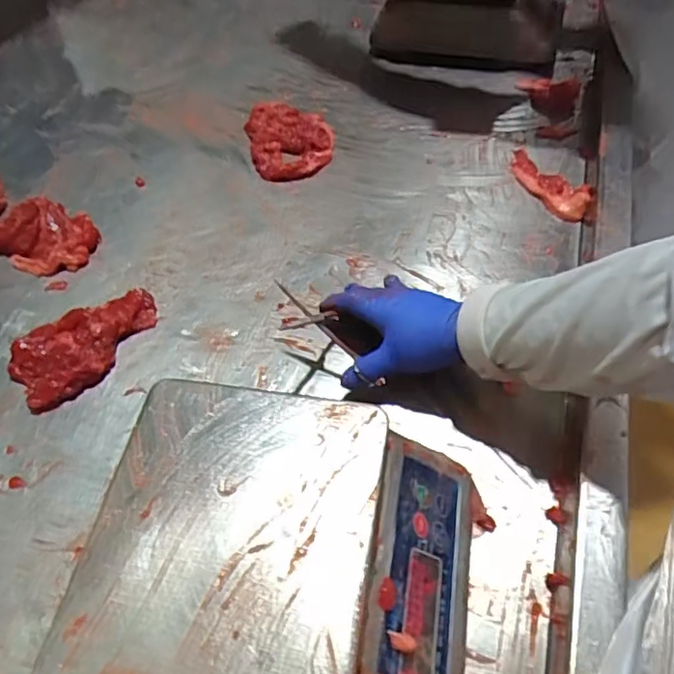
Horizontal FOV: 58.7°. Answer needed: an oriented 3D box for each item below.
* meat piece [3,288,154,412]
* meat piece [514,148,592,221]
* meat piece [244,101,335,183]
[{"bbox_3d":[-0.258,0.004,0.620,0.154,0.025,0.081,-35,62,-21],"label":"meat piece"},{"bbox_3d":[0.252,-0.189,0.724,0.040,0.023,0.126,-26,59,-16],"label":"meat piece"},{"bbox_3d":[-0.061,-0.262,0.798,0.110,0.038,0.132,-10,56,-6],"label":"meat piece"}]

